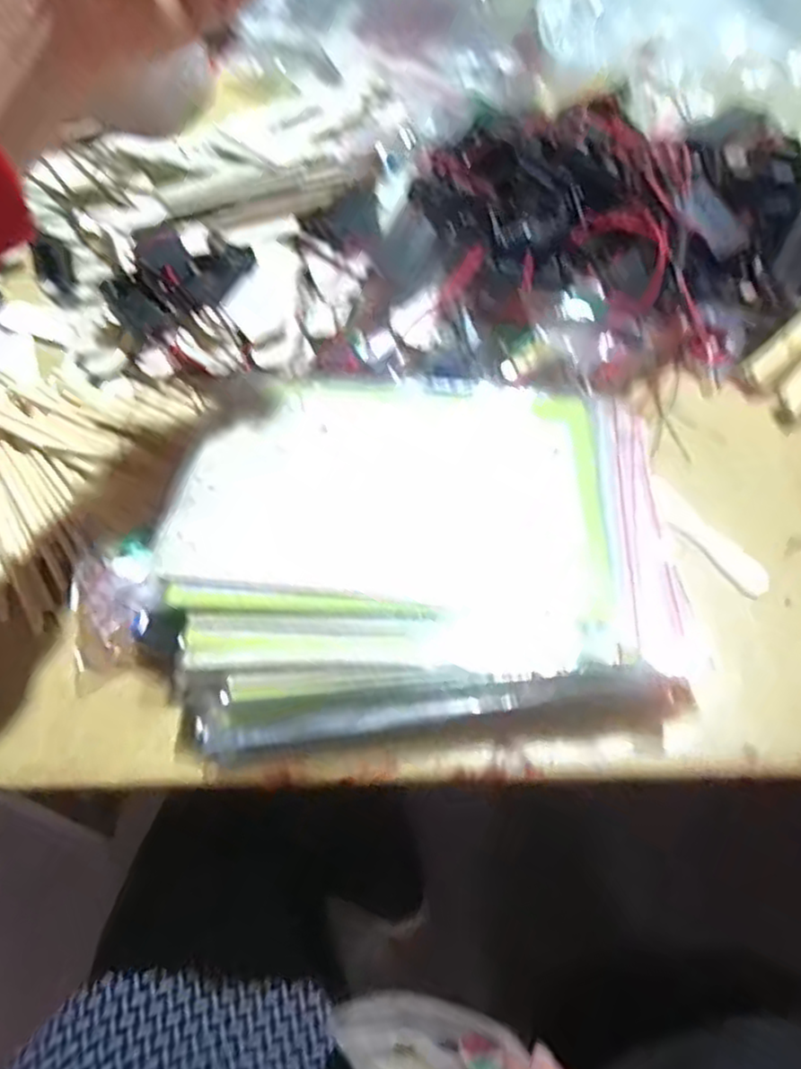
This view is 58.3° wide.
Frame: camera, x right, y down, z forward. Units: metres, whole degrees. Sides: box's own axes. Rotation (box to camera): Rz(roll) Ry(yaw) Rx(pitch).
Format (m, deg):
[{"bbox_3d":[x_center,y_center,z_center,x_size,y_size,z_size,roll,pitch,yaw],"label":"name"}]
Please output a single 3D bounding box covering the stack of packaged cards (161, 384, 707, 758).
[{"bbox_3d":[0.014,0.009,0.387,0.250,0.059,0.184,-6,58,-1],"label":"stack of packaged cards"}]

